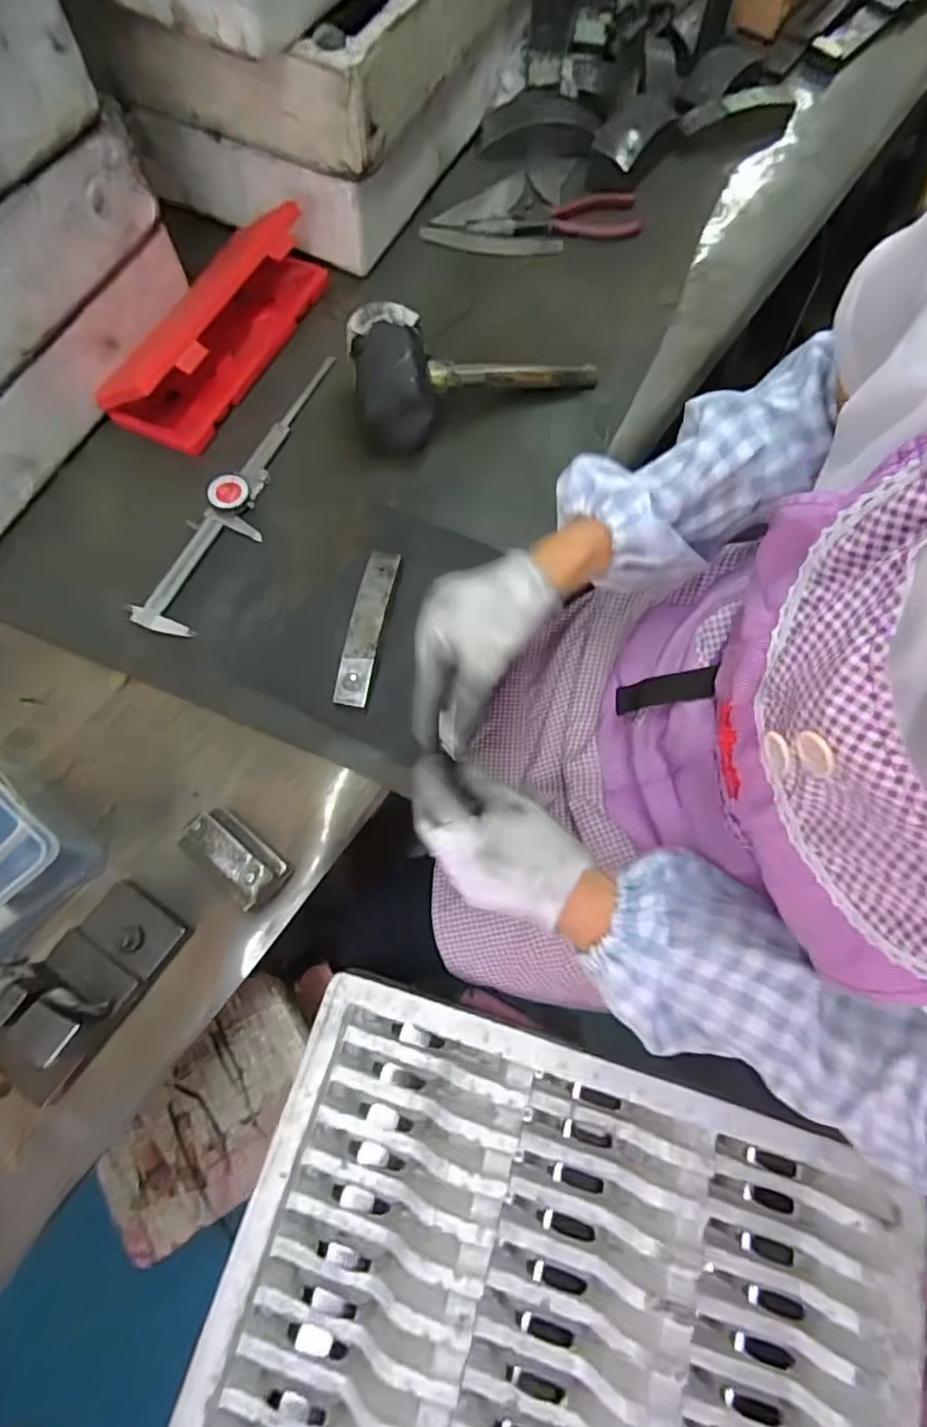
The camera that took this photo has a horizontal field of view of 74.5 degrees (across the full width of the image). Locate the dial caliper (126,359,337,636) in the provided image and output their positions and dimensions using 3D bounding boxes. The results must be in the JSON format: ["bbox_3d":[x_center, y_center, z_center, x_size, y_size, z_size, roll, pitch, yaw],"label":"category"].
[{"bbox_3d":[-0.196,-0.207,0.554,0.055,0.014,0.311,22,72,5],"label":"dial caliper"}]

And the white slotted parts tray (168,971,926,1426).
[{"bbox_3d":[0.057,0.560,0.472,0.537,0.048,0.548,17,72,4],"label":"white slotted parts tray"}]

